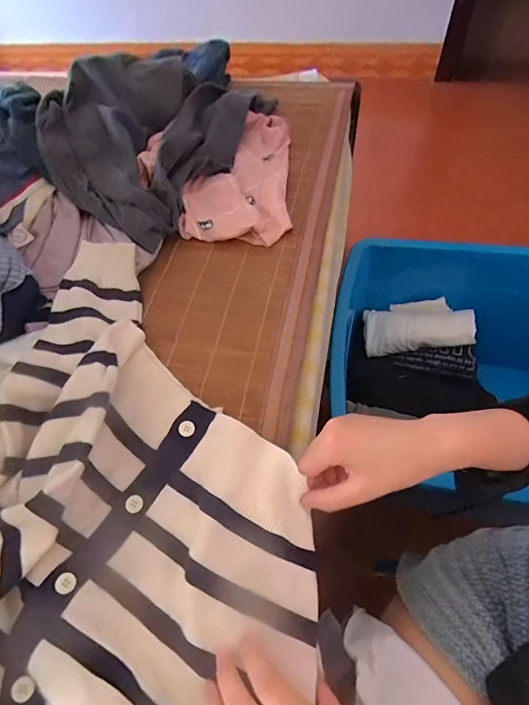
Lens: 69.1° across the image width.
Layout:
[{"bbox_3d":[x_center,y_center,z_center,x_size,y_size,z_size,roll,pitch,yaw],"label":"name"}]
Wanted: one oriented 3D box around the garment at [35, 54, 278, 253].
[{"bbox_3d":[-0.166,-0.325,0.569,0.206,0.142,0.321,23,62,18],"label":"garment"}]

